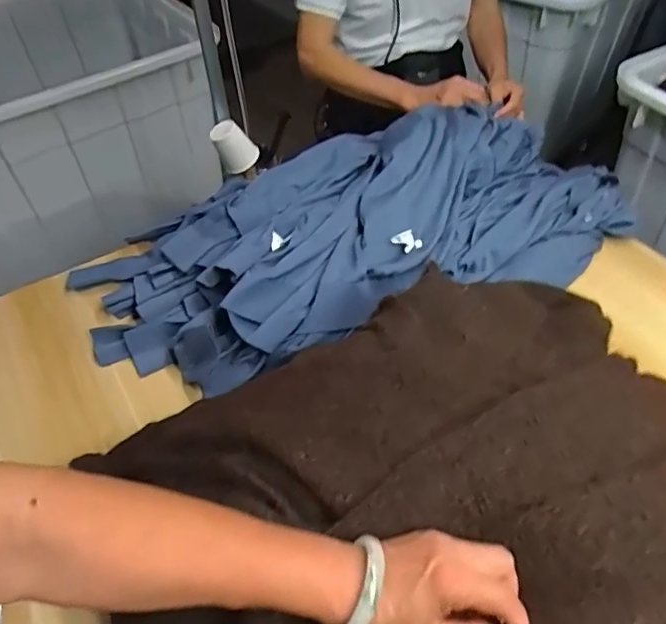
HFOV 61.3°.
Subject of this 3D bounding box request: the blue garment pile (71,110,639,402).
[{"bbox_3d":[0.036,-0.135,0.859,0.835,0.138,0.352,-20,49,-14],"label":"blue garment pile"}]

